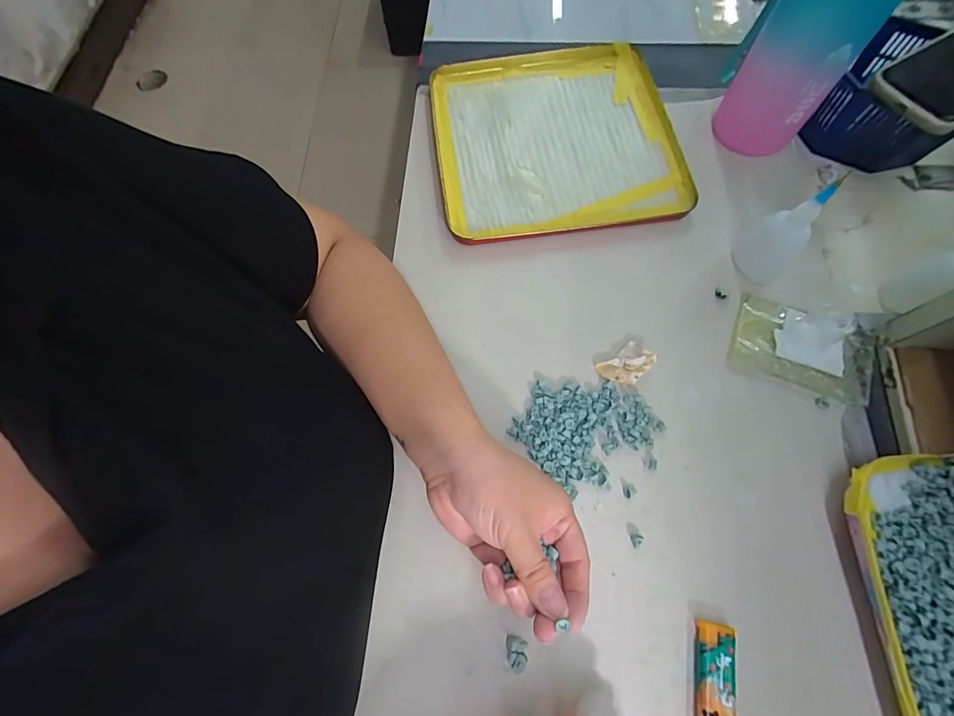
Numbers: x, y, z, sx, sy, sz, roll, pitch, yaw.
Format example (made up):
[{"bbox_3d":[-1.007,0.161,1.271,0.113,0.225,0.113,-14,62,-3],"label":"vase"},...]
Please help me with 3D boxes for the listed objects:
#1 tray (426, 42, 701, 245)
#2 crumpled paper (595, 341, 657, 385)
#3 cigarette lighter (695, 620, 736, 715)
[{"bbox_3d":[0.074,-0.235,0.448,0.234,0.026,0.251,-6,69,-2],"label":"tray"},{"bbox_3d":[0.125,0.005,0.356,0.040,0.009,0.029,-40,60,-5],"label":"crumpled paper"},{"bbox_3d":[0.153,0.217,0.277,0.024,0.011,0.078,11,69,5],"label":"cigarette lighter"}]

